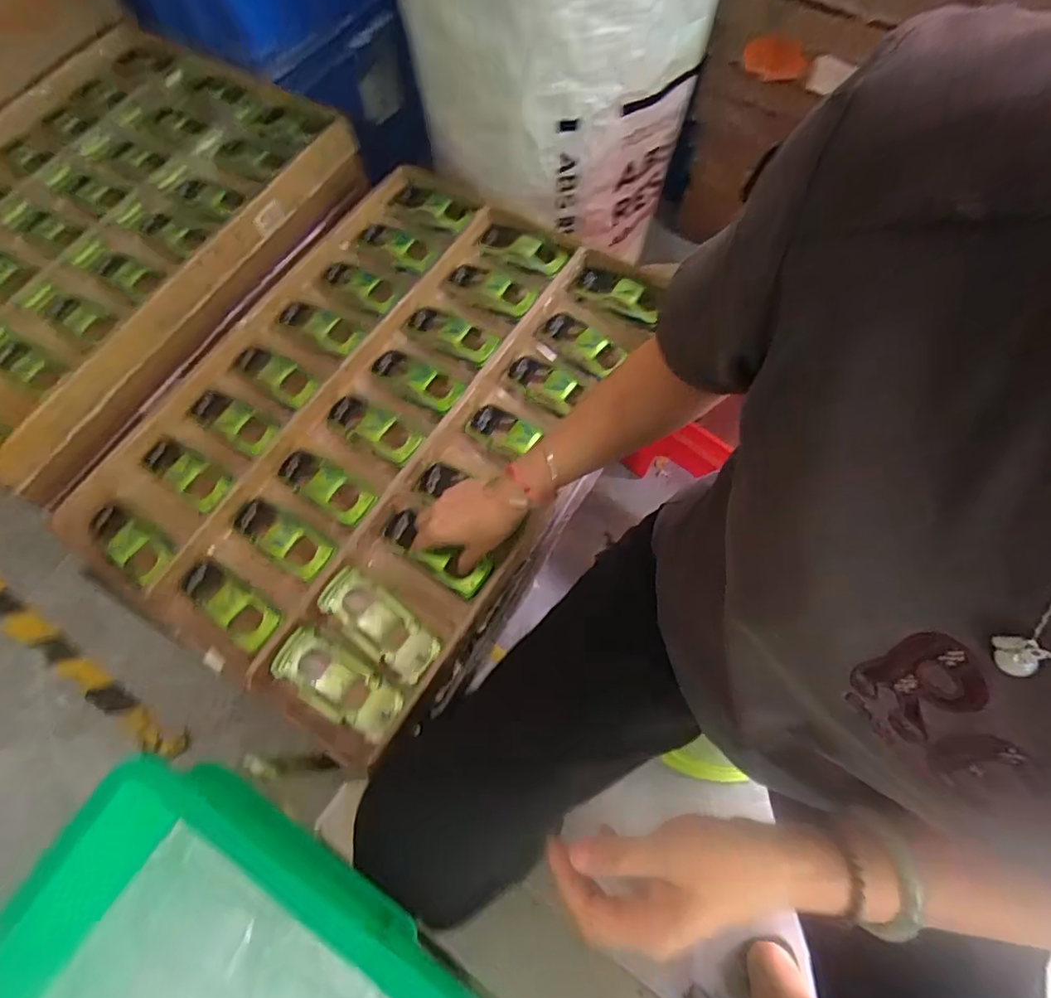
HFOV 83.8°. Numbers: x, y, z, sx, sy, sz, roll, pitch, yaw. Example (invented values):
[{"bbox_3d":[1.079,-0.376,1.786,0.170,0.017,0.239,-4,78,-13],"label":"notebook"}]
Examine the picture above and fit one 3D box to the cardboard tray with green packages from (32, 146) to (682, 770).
[{"bbox_3d":[-0.204,-0.126,0.713,0.545,0.075,0.658,26,73,10],"label":"cardboard tray with green packages"}]

